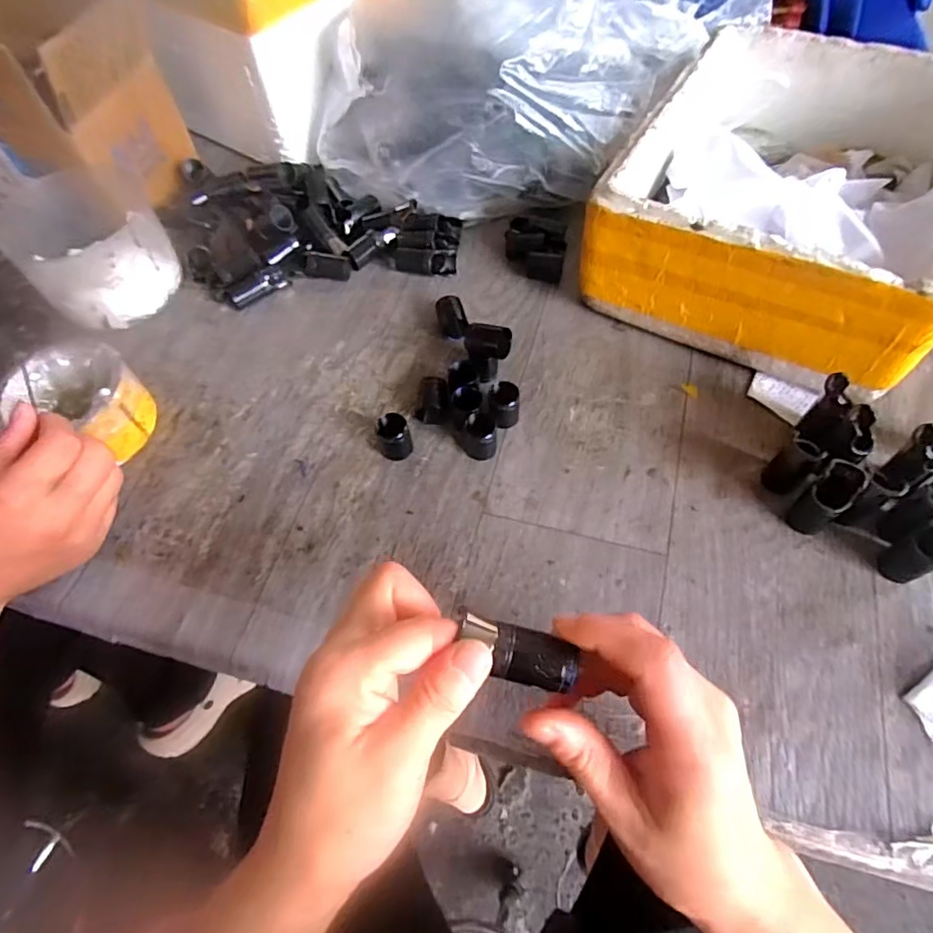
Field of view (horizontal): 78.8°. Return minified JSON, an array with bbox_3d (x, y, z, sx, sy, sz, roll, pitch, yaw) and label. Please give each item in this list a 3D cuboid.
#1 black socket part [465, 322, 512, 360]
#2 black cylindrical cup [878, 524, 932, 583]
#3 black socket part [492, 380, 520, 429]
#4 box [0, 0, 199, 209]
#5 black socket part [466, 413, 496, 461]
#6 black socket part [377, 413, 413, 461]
[{"bbox_3d":[0.015,-0.088,0.408,0.032,0.018,0.022,7,61,7],"label":"black socket part"},{"bbox_3d":[0.266,0.049,0.329,0.023,0.053,0.021,-1,60,2],"label":"black cylindrical cup"},{"bbox_3d":[0.029,-0.044,0.409,0.019,0.028,0.022,2,60,4],"label":"black socket part"},{"bbox_3d":[-0.416,-0.321,0.508,0.292,0.154,0.131,16,62,12],"label":"box"},{"bbox_3d":[0.010,-0.021,0.394,0.021,0.029,0.022,-1,60,2],"label":"black socket part"},{"bbox_3d":[-0.051,-0.020,0.396,0.023,0.032,0.019,-15,61,-5],"label":"black socket part"}]

